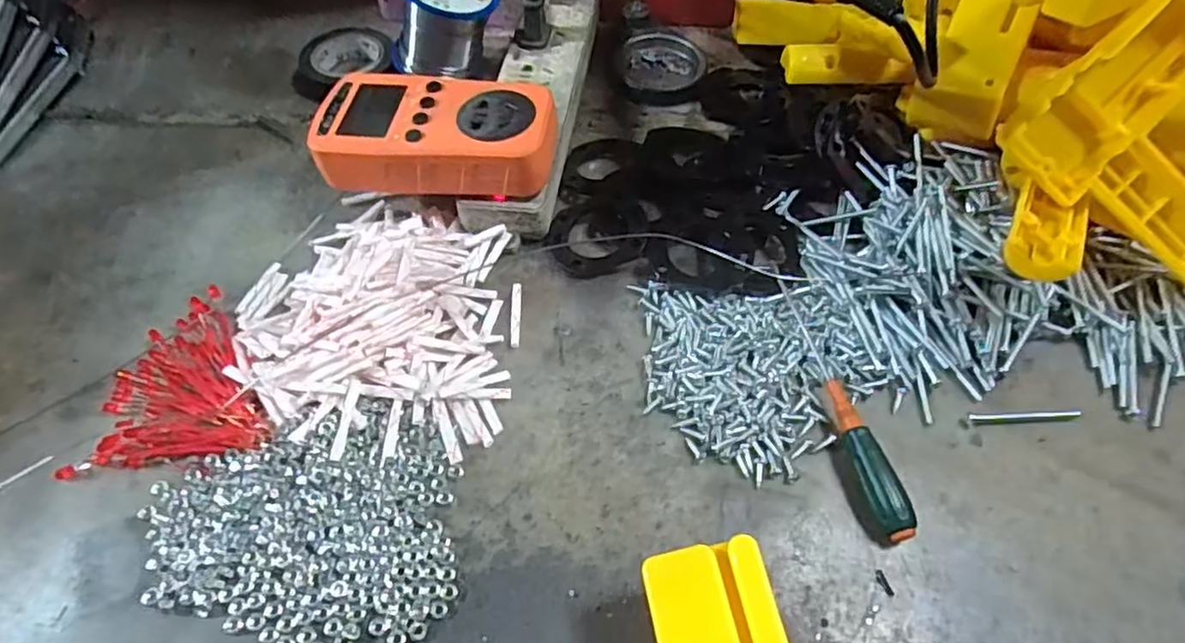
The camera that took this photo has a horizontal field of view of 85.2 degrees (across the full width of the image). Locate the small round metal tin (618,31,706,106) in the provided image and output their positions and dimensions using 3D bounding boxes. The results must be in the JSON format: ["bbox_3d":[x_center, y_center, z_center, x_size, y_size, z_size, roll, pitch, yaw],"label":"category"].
[{"bbox_3d":[0.050,-0.183,0.464,0.059,0.010,0.070,6,58,3],"label":"small round metal tin"}]

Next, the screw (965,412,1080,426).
[{"bbox_3d":[0.212,0.047,0.316,0.056,0.005,0.005,-2,58,-2],"label":"screw"}]

